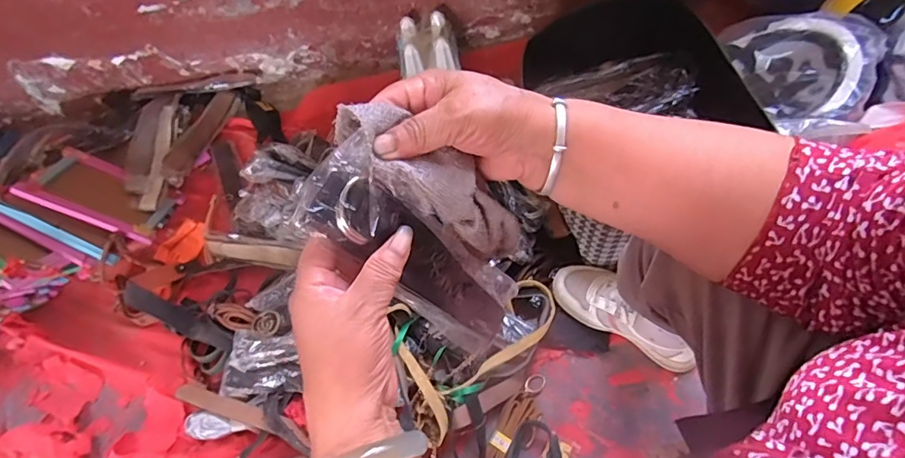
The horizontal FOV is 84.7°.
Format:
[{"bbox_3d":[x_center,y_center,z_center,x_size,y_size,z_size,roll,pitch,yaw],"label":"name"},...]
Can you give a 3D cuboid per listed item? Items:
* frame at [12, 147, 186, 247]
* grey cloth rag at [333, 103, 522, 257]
[{"bbox_3d":[-0.637,-0.064,0.917,0.210,0.017,0.154,27,30,-20],"label":"frame"},{"bbox_3d":[-0.005,-0.027,0.321,0.156,0.037,0.046,37,66,-28],"label":"grey cloth rag"}]

